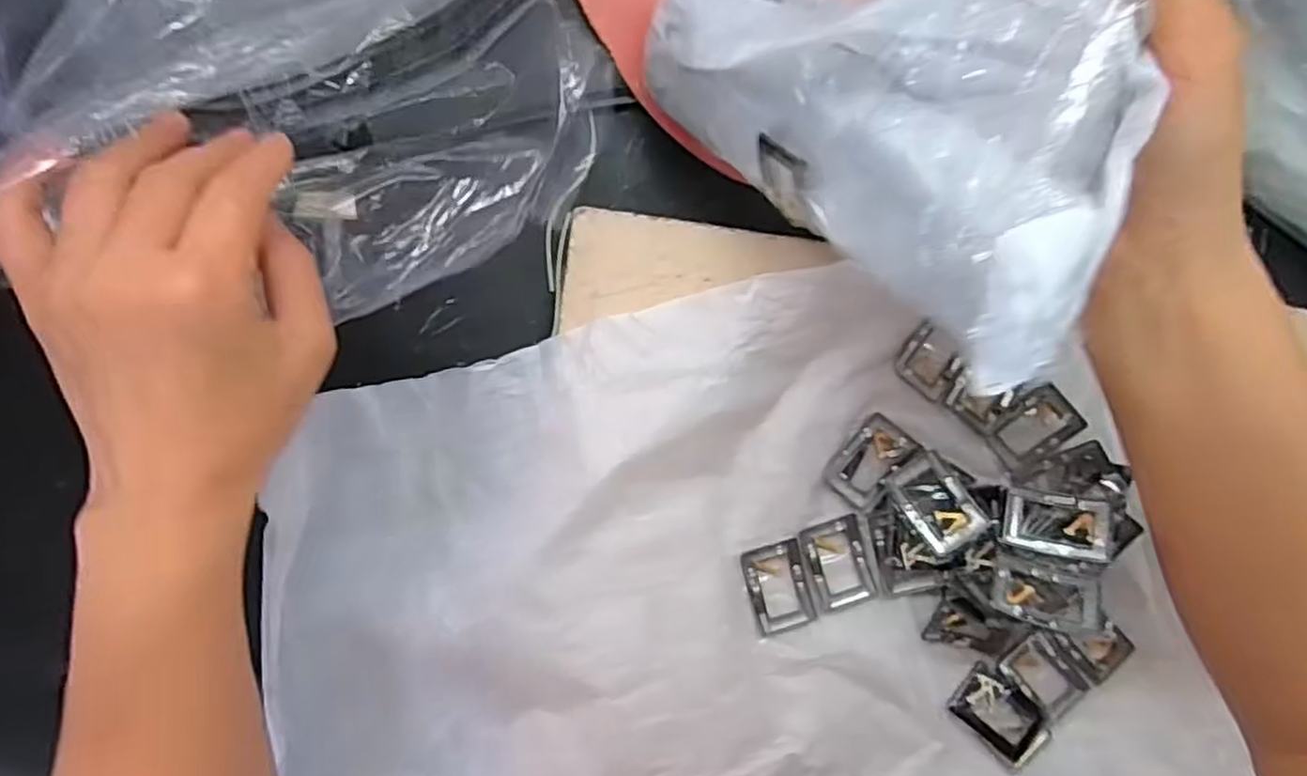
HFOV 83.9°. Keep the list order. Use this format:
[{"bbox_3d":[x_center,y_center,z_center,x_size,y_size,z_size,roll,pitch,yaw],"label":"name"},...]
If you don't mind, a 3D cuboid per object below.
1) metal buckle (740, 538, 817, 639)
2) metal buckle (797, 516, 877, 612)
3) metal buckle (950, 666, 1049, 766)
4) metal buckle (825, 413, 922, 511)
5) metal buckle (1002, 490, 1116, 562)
[{"bbox_3d":[0.060,0.095,0.345,0.029,0.004,0.042,-15,91,-6],"label":"metal buckle"},{"bbox_3d":[0.089,0.084,0.348,0.029,0.004,0.043,-17,91,-6],"label":"metal buckle"},{"bbox_3d":[0.167,0.157,0.347,0.048,0.005,0.032,39,86,-4],"label":"metal buckle"},{"bbox_3d":[0.103,0.035,0.346,0.028,0.009,0.042,41,86,-4],"label":"metal buckle"},{"bbox_3d":[0.180,0.060,0.325,0.043,0.008,0.029,9,61,26],"label":"metal buckle"}]

